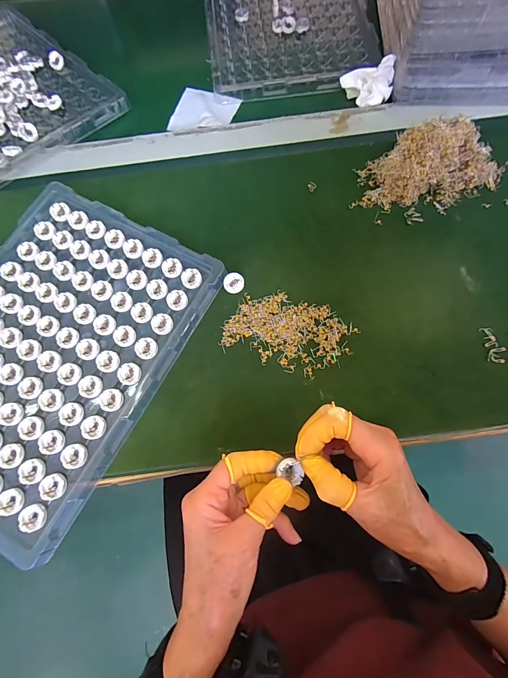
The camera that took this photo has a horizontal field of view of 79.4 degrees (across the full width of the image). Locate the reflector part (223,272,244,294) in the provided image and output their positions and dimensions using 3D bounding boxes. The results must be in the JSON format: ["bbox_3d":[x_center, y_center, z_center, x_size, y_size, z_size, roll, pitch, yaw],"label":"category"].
[{"bbox_3d":[-0.023,-0.064,0.355,0.023,0.011,0.021,-1,73,2],"label":"reflector part"}]

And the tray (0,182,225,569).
[{"bbox_3d":[-0.224,0.006,0.337,0.258,0.018,0.338,28,75,10],"label":"tray"}]

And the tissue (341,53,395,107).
[{"bbox_3d":[0.159,-0.360,0.431,0.070,0.029,0.067,9,73,5],"label":"tissue"}]

